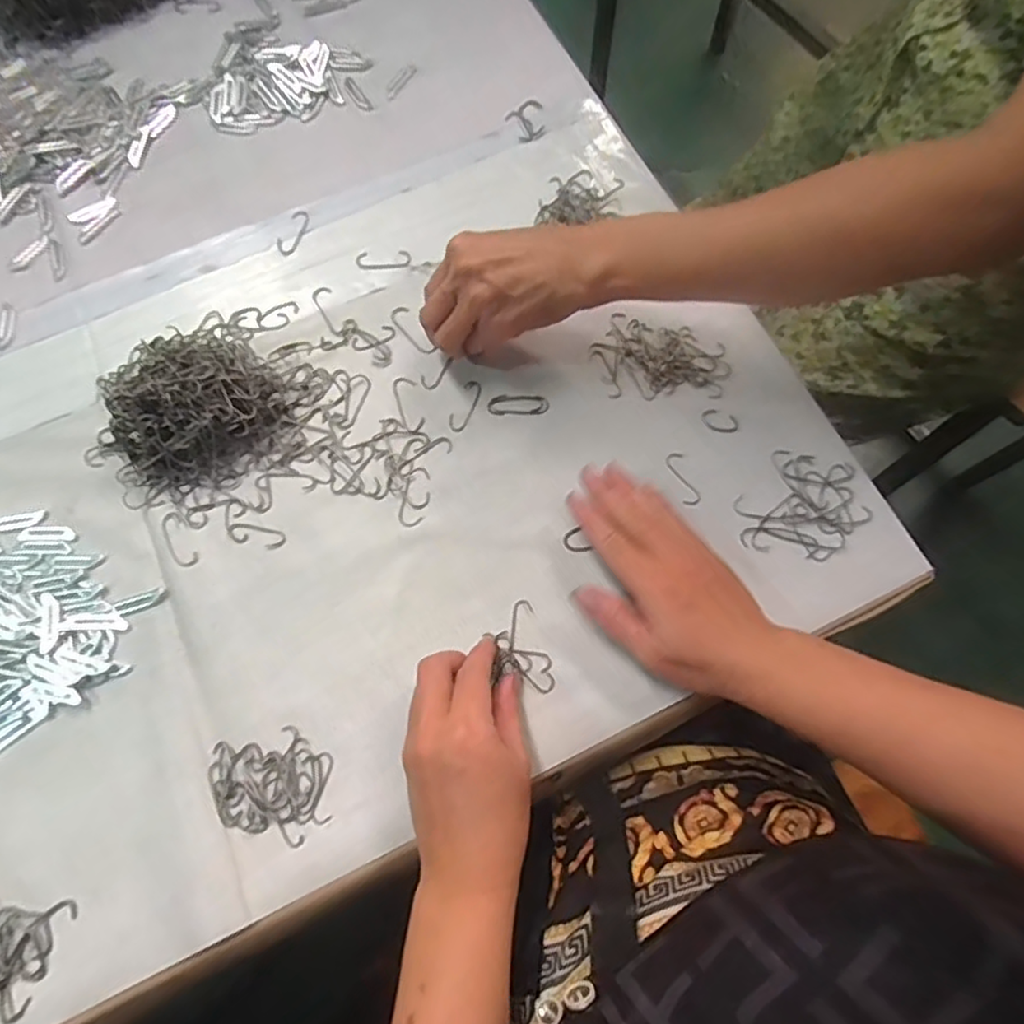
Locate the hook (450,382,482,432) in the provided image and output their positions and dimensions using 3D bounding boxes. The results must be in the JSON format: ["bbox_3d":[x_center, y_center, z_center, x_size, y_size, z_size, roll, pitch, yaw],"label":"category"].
[{"bbox_3d":[-0.034,-0.078,0.473,0.015,0.004,0.042,20,74,8],"label":"hook"}]

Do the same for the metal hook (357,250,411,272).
[{"bbox_3d":[-0.102,-0.200,0.517,0.044,0.004,0.018,4,72,3],"label":"metal hook"}]

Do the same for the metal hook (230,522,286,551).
[{"bbox_3d":[-0.177,0.016,0.450,0.040,0.004,0.016,15,73,7],"label":"metal hook"}]

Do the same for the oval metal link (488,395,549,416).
[{"bbox_3d":[0.005,-0.079,0.475,0.044,0.004,0.016,0,72,2],"label":"oval metal link"}]

